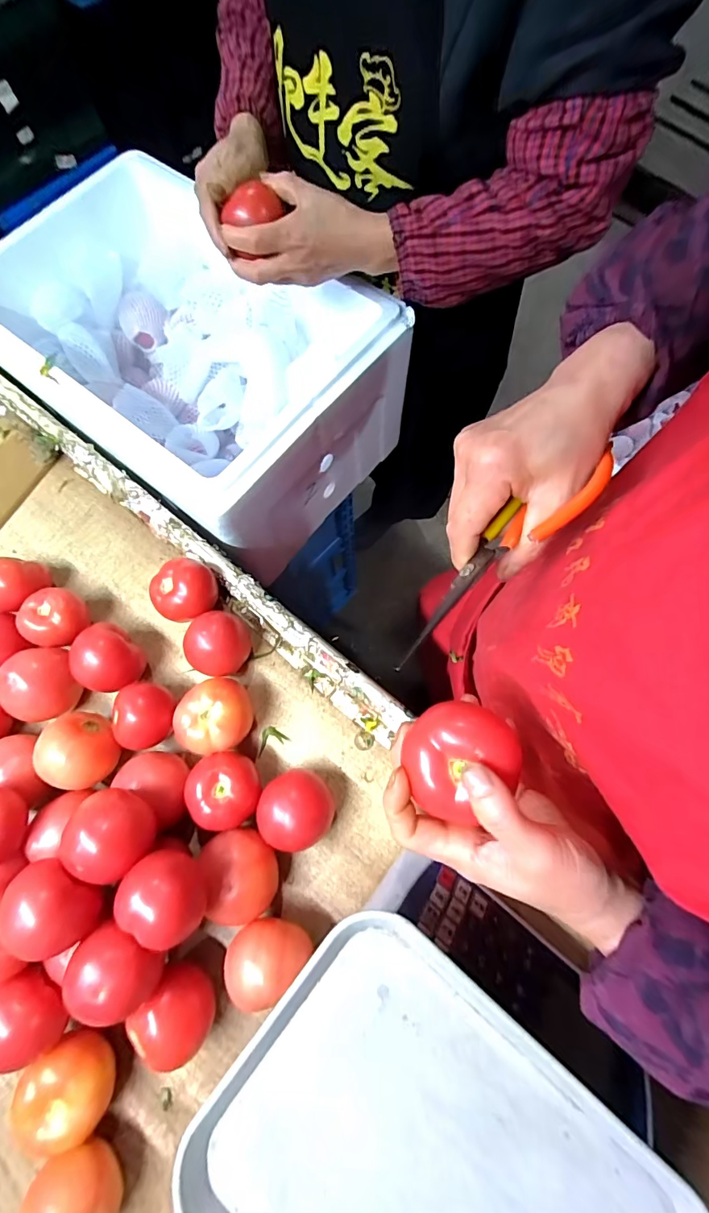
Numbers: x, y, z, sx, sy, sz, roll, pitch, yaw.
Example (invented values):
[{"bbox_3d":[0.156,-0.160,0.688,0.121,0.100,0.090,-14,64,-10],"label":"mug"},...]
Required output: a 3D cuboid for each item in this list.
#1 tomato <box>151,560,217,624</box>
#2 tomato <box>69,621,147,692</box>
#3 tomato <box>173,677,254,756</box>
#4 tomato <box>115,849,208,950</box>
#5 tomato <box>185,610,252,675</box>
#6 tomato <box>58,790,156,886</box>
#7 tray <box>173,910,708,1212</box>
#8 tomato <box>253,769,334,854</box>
[{"bbox_3d":[-0.175,-0.012,0.479,0.063,0.053,0.064,0,74,1],"label":"tomato"},{"bbox_3d":[-0.247,0.056,0.460,0.056,0.053,0.061,-1,72,2],"label":"tomato"},{"bbox_3d":[-0.135,0.107,0.440,0.069,0.053,0.065,0,74,1],"label":"tomato"},{"bbox_3d":[-0.146,0.223,0.354,0.059,0.061,0.063,-10,72,-1],"label":"tomato"},{"bbox_3d":[-0.139,0.038,0.466,0.062,0.049,0.065,21,74,8],"label":"tomato"},{"bbox_3d":[-0.195,0.184,0.370,0.063,0.055,0.066,-23,73,-5],"label":"tomato"},{"bbox_3d":[0.051,0.359,0.273,0.276,0.022,0.210,36,77,13],"label":"tray"},{"bbox_3d":[-0.054,0.187,0.419,0.067,0.046,0.063,-1,72,2],"label":"tomato"}]

